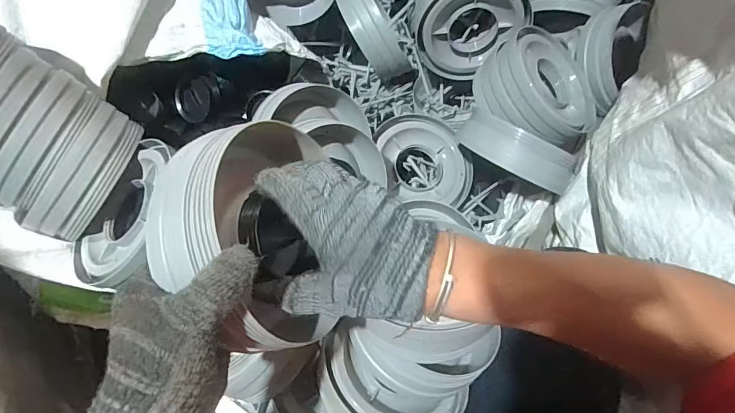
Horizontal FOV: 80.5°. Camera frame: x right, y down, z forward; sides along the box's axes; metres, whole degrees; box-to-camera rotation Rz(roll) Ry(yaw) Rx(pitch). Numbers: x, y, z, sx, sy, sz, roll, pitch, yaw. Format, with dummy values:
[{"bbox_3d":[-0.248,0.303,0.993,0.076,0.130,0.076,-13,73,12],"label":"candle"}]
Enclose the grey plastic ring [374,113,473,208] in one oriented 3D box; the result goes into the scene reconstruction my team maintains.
[{"bbox_3d":[0.079,-0.069,0.660,0.148,0.045,0.128,3,81,-5],"label":"grey plastic ring"}]

